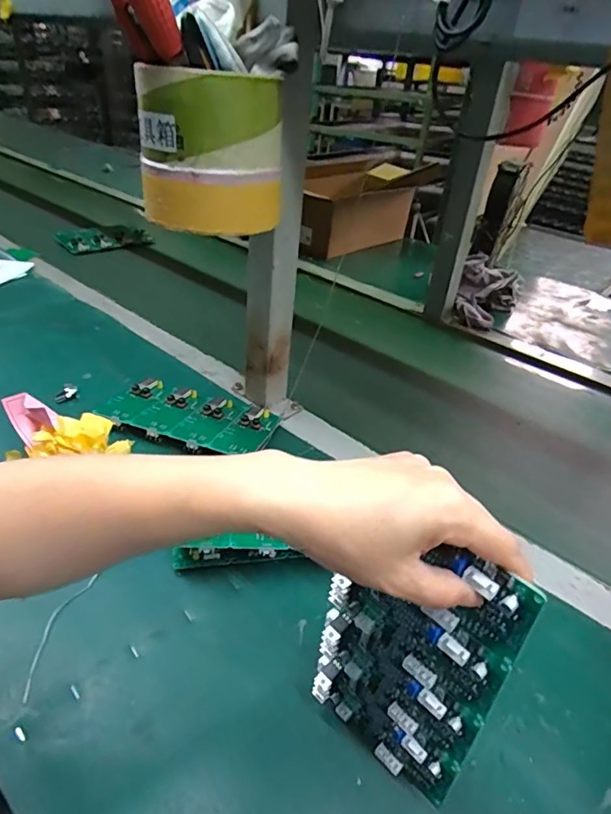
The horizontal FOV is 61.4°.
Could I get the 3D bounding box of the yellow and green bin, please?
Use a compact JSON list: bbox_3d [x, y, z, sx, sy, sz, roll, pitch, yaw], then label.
[{"bbox_3d":[-0.084,-0.216,0.448,0.096,0.126,0.088,26,38,27],"label":"yellow and green bin"}]

